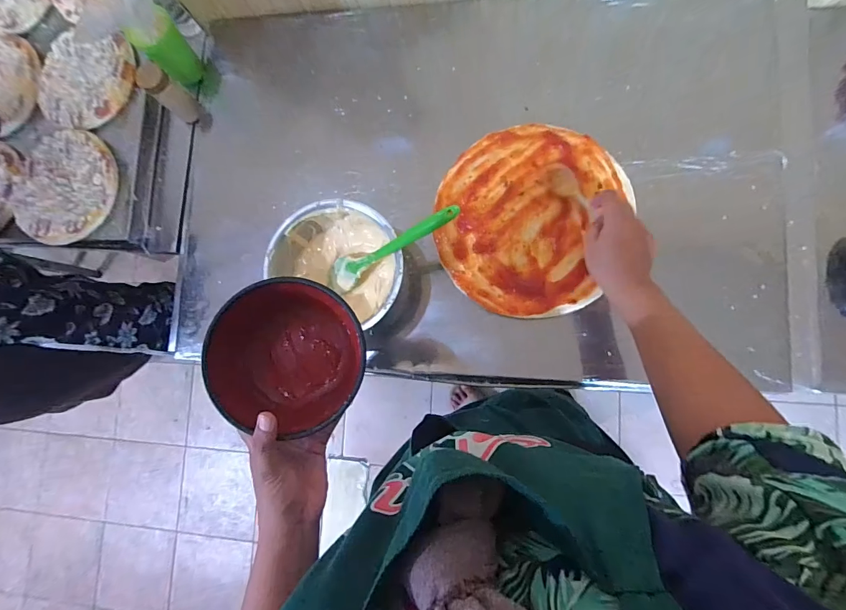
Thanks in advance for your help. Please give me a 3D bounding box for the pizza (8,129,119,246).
[{"bbox_3d":[-0.639,-0.209,0.699,0.199,0.019,0.200,8,85,8],"label":"pizza"}]

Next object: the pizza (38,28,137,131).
[{"bbox_3d":[-0.618,-0.408,0.722,0.184,0.024,0.177,-1,84,8],"label":"pizza"}]

